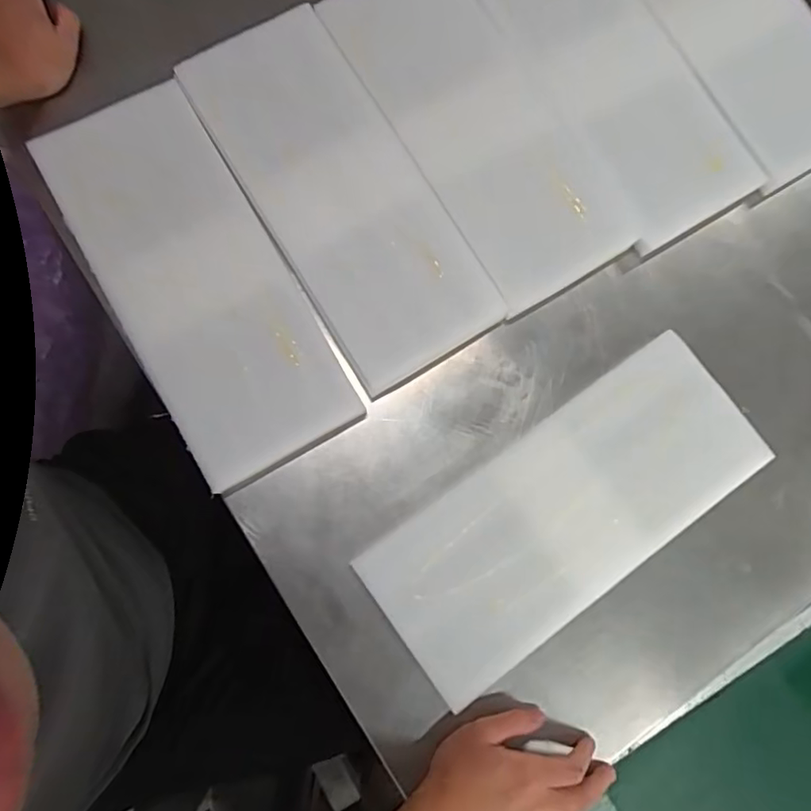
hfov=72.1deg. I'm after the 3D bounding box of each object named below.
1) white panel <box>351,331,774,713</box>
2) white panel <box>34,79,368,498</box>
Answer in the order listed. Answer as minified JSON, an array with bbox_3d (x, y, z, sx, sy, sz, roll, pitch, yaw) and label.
[{"bbox_3d":[0.148,0.095,0.511,0.374,0.017,0.148,-36,77,-5],"label":"white panel"},{"bbox_3d":[-0.202,-0.119,0.538,0.155,0.021,0.381,-30,84,-12],"label":"white panel"}]

